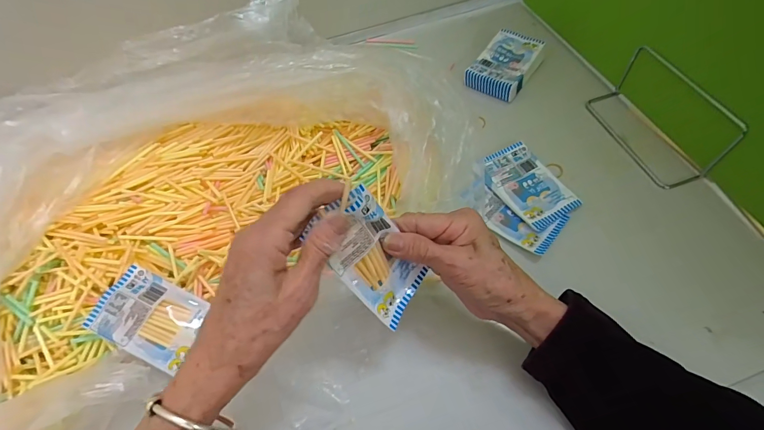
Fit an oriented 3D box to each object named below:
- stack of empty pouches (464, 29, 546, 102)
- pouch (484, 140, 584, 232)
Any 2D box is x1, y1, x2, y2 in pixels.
[{"bbox_3d":[0.170,-0.206,0.517,0.072,0.025,0.109,31,67,20],"label":"stack of empty pouches"},{"bbox_3d":[0.163,-0.037,0.427,0.068,0.010,0.109,-28,62,-12],"label":"pouch"}]

